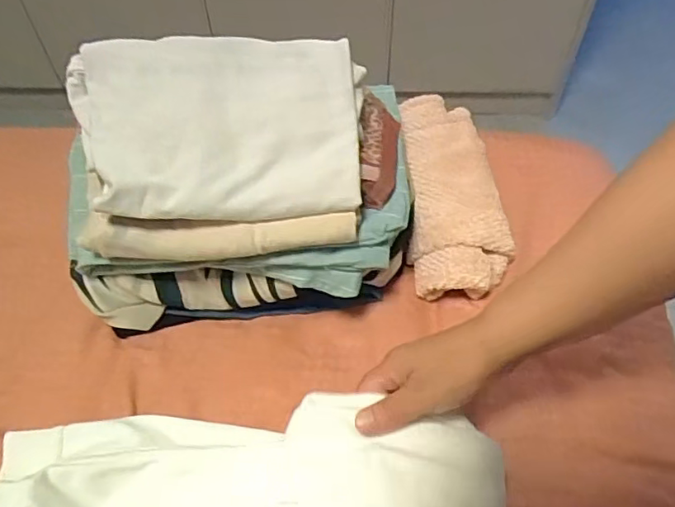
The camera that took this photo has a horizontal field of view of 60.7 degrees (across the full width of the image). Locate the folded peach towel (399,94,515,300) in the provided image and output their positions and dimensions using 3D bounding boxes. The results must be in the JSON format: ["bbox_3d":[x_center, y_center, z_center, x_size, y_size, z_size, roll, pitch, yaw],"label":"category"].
[{"bbox_3d":[0.127,-0.070,0.632,0.104,0.055,0.238,-1,54,0],"label":"folded peach towel"}]

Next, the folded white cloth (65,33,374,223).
[{"bbox_3d":[-0.100,-0.112,0.494,0.239,0.023,0.165,-3,73,-9],"label":"folded white cloth"}]

